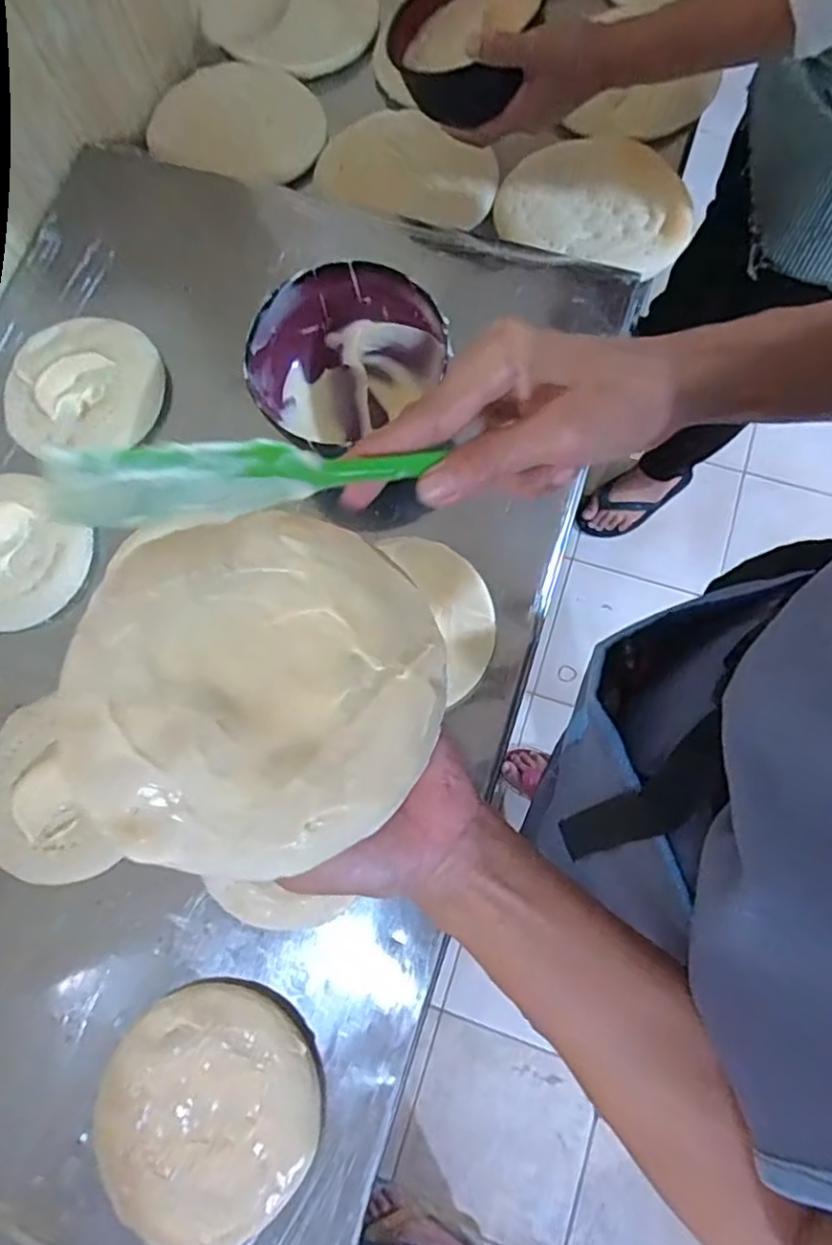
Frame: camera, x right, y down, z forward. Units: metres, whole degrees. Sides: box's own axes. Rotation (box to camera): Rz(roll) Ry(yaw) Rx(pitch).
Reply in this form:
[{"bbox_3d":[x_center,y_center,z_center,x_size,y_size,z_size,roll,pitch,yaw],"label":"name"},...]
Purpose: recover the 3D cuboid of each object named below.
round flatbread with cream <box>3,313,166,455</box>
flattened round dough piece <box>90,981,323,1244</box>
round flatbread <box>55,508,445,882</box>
[{"bbox_3d":[-0.311,-0.223,0.601,0.139,0.019,0.132,0,76,0],"label":"round flatbread with cream"},{"bbox_3d":[-0.142,0.336,0.439,0.146,0.024,0.143,0,76,0],"label":"flattened round dough piece"},{"bbox_3d":[-0.060,0.021,0.250,0.135,0.031,0.140,0,76,0],"label":"round flatbread"}]

